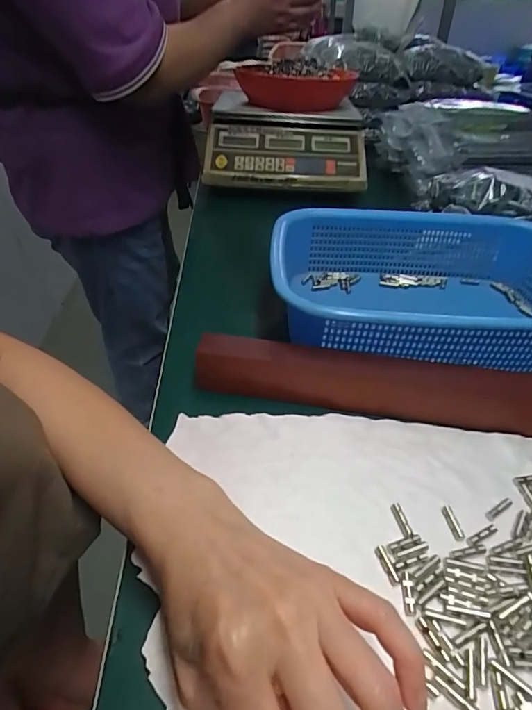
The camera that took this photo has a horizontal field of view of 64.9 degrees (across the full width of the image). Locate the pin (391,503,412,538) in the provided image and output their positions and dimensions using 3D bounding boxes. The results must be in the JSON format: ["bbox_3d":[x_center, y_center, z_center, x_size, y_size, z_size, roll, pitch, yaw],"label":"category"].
[{"bbox_3d":[0.081,0.098,0.248,0.006,0.004,0.021,-6,39,-6],"label":"pin"}]

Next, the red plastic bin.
[{"bbox_3d":[0.054,-0.436,0.684,0.172,0.061,0.145,5,39,8],"label":"red plastic bin"}]

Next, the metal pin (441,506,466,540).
[{"bbox_3d":[0.110,0.098,0.247,0.006,0.004,0.022,-6,39,-6],"label":"metal pin"}]

